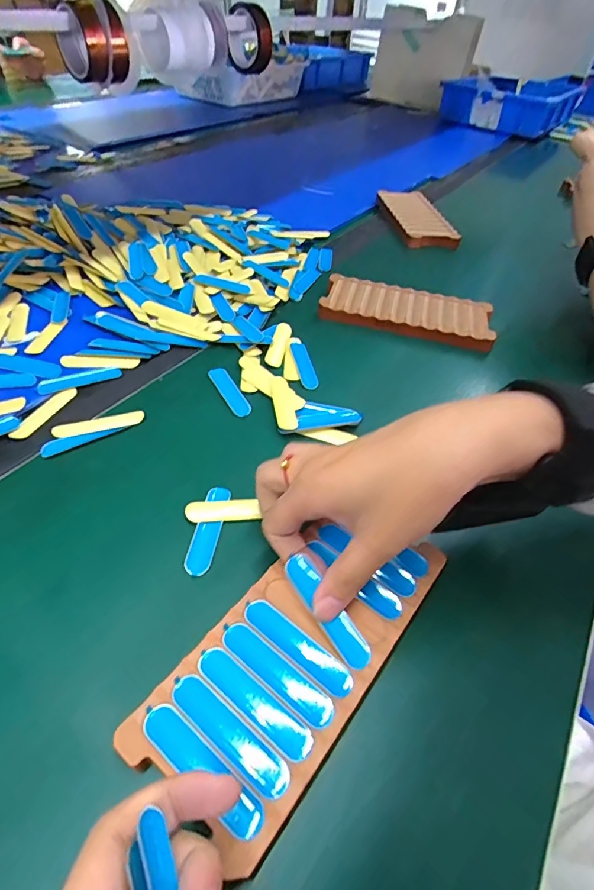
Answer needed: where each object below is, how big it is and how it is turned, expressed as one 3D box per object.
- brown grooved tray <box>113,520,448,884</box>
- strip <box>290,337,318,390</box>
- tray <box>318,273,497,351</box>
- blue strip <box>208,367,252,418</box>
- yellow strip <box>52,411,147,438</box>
[{"bbox_3d":[0.004,0.092,0.219,0.074,0.014,0.163,31,52,23],"label":"brown grooved tray"},{"bbox_3d":[0.004,-0.075,0.400,0.013,0.006,0.073,-7,48,-11],"label":"strip"},{"bbox_3d":[0.114,-0.140,0.463,0.168,0.013,0.074,12,47,7],"label":"tray"},{"bbox_3d":[-0.055,-0.045,0.368,0.016,0.004,0.064,-20,51,-22],"label":"blue strip"},{"bbox_3d":[-0.144,-0.015,0.329,0.062,0.004,0.012,-11,59,-15],"label":"yellow strip"}]

